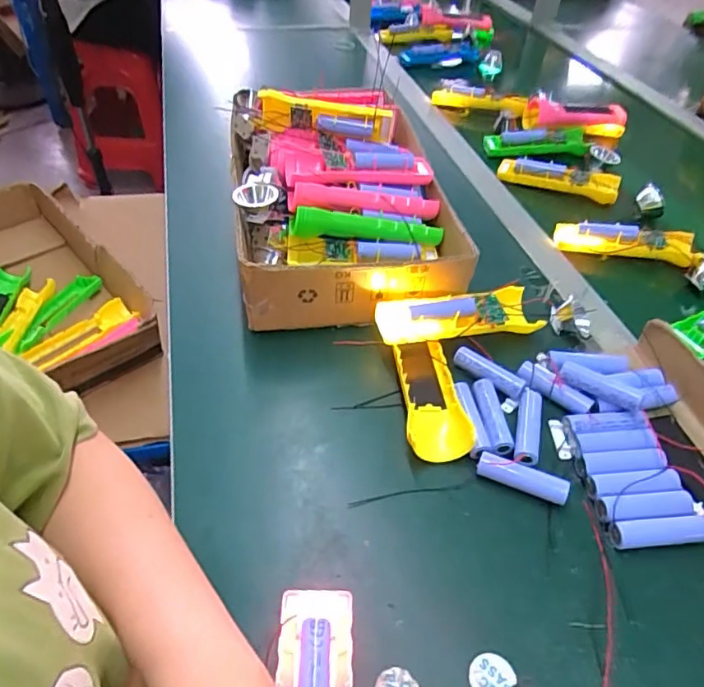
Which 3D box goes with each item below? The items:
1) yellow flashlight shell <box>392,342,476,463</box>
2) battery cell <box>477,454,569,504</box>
[{"bbox_3d":[0.064,0.038,0.457,0.050,0.026,0.124,0,45,-5],"label":"yellow flashlight shell"},{"bbox_3d":[0.125,0.100,0.403,0.065,0.019,0.017,20,47,15],"label":"battery cell"}]

